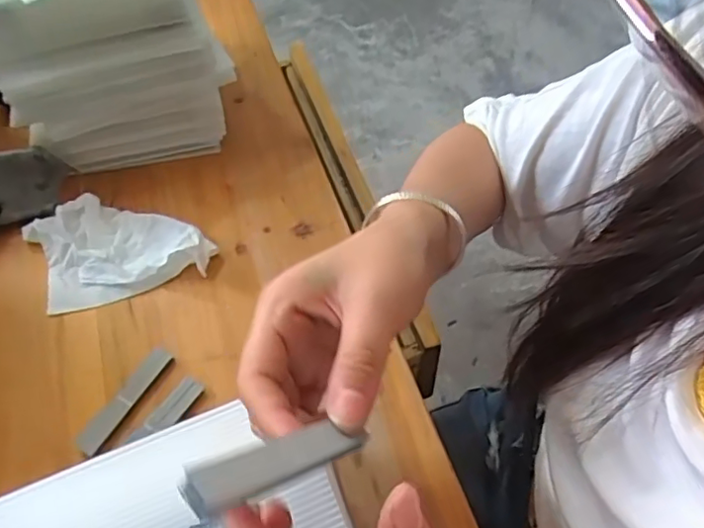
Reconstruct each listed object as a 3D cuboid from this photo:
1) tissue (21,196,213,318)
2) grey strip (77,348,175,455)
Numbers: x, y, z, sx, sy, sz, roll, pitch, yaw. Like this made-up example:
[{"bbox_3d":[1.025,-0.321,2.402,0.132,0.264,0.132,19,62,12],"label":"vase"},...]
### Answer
[{"bbox_3d":[-0.189,-0.021,0.474,0.131,0.030,0.104,-19,57,-11],"label":"tissue"},{"bbox_3d":[-0.157,0.093,0.405,0.020,0.006,0.081,26,60,18],"label":"grey strip"}]

